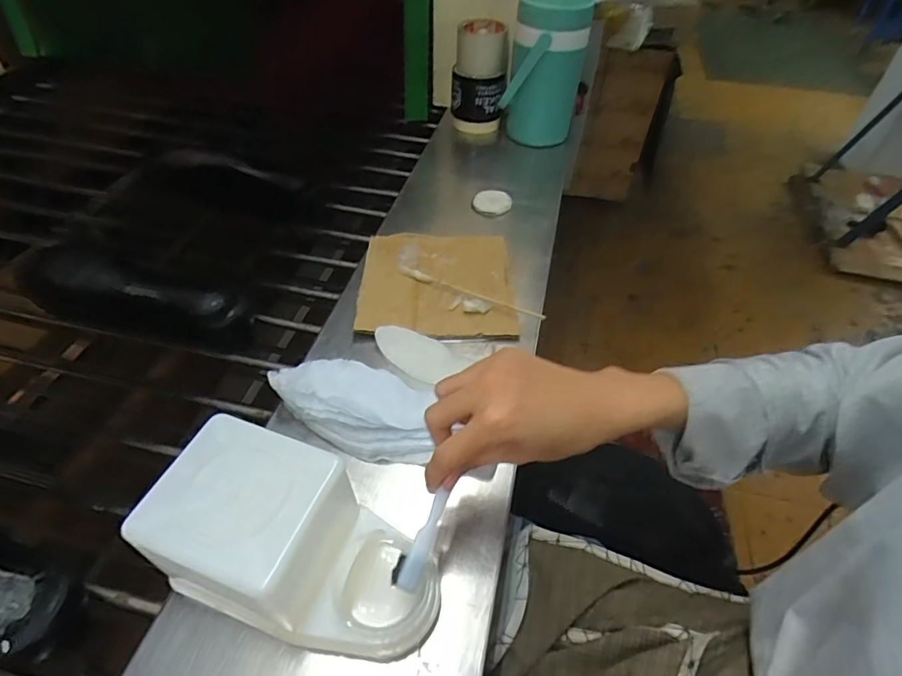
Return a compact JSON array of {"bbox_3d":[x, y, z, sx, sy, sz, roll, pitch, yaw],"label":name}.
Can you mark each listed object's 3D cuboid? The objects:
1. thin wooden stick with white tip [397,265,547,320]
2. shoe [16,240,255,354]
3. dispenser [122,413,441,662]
[{"bbox_3d":[0.018,-0.056,0.588,0.197,0.009,0.014,23,51,18],"label":"thin wooden stick with white tip"},{"bbox_3d":[-0.364,-0.050,0.589,0.252,0.078,0.079,16,49,-1],"label":"shoe"},{"bbox_3d":[-0.102,0.148,0.342,0.185,0.108,0.107,17,50,13],"label":"dispenser"}]

